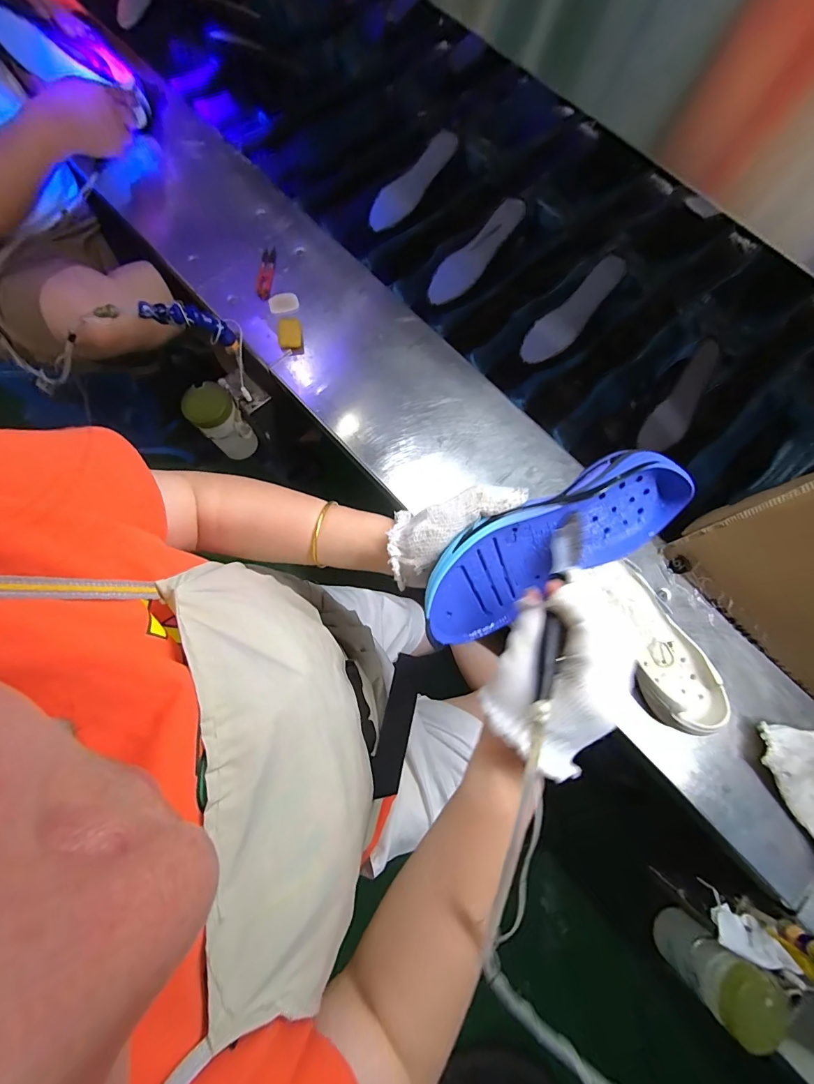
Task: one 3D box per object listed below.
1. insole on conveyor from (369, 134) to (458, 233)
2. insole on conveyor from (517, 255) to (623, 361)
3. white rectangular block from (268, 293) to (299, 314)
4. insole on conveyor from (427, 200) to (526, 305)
[{"bbox_3d":[0.009,-0.651,0.729,0.194,0.011,0.055,-40,98,15],"label":"insole on conveyor"},{"bbox_3d":[0.271,-0.376,0.660,0.193,0.010,0.062,-44,80,14],"label":"insole on conveyor"},{"bbox_3d":[-0.199,-0.387,0.647,0.046,0.009,0.033,-15,82,-8],"label":"white rectangular block"},{"bbox_3d":[0.117,-0.496,0.691,0.200,0.015,0.060,-42,80,12],"label":"insole on conveyor"}]

